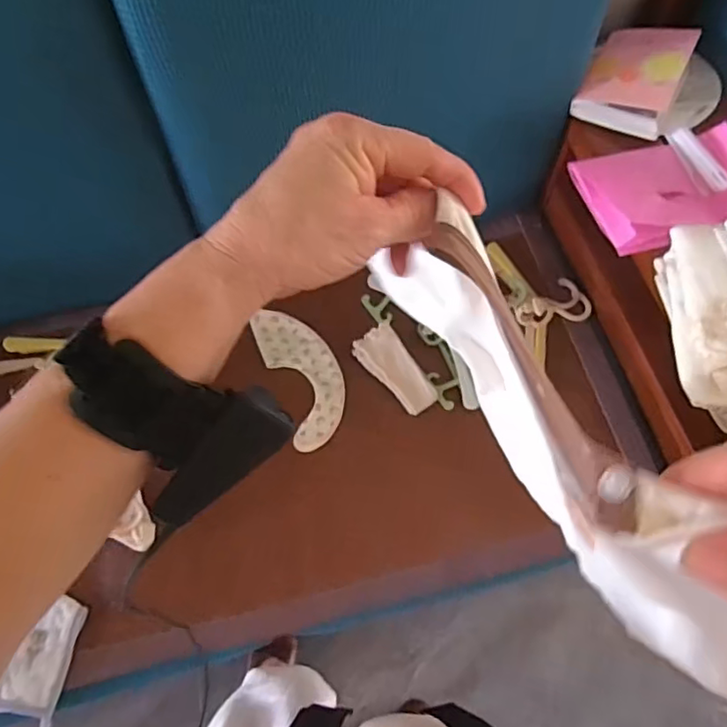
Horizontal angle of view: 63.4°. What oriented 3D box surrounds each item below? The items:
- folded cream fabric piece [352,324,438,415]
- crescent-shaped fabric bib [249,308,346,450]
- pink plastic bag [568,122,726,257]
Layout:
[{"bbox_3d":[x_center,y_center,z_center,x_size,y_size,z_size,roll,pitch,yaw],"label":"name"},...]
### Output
[{"bbox_3d":[0.043,0.010,0.808,0.057,0.004,0.129,-36,81,4],"label":"folded cream fabric piece"},{"bbox_3d":[-0.080,0.013,0.808,0.090,0.017,0.202,-20,67,-9],"label":"crescent-shaped fabric bib"},{"bbox_3d":[0.387,-0.222,0.740,0.209,0.038,0.161,-12,66,-6],"label":"pink plastic bag"}]

